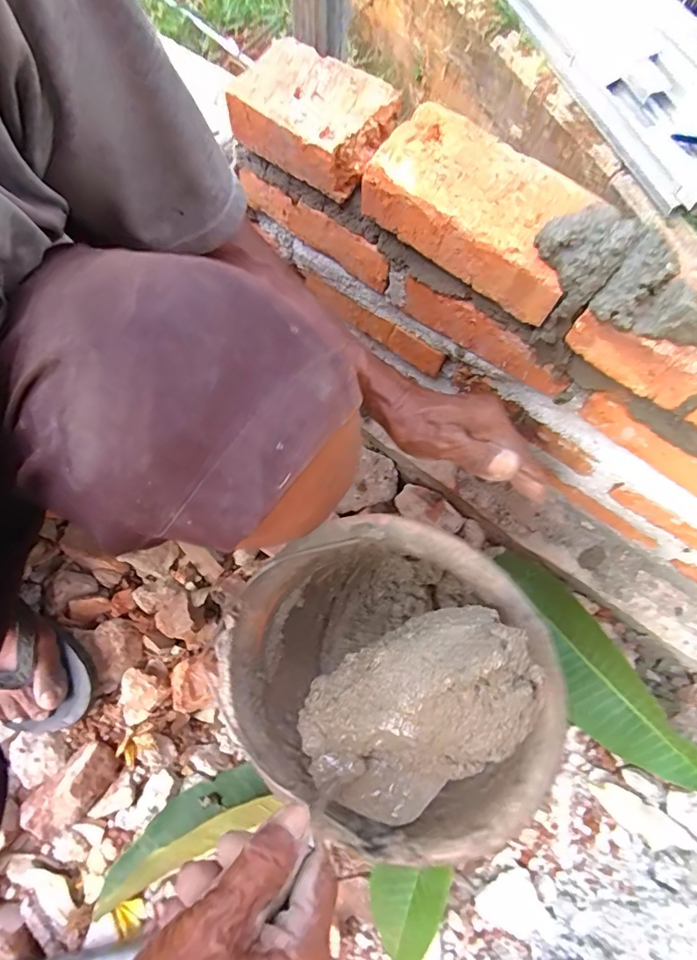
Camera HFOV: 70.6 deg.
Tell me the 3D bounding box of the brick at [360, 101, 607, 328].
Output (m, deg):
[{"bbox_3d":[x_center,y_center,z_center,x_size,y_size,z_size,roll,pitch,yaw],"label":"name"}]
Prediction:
[{"bbox_3d":[0.092,-0.188,0.347,0.151,0.047,0.076,35,77,8],"label":"brick"}]

